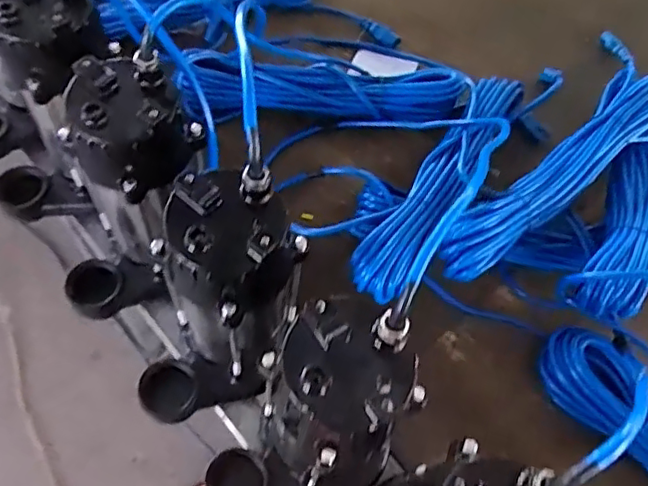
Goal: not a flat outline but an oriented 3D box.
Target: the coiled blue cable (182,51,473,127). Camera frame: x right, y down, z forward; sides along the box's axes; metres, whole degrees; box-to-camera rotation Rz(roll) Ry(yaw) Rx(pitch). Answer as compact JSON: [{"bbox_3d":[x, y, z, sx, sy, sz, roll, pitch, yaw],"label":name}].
[{"bbox_3d":[0.013,-0.189,0.730,0.315,0.061,0.072,3,62,-3],"label":"coiled blue cable"}]

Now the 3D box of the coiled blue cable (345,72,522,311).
[{"bbox_3d":[0.137,-0.073,0.640,0.063,0.061,0.339,31,64,12],"label":"coiled blue cable"}]

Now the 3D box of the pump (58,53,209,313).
[{"bbox_3d":[-0.182,-0.038,0.525,0.093,0.228,0.153,38,66,15],"label":"pump"}]

